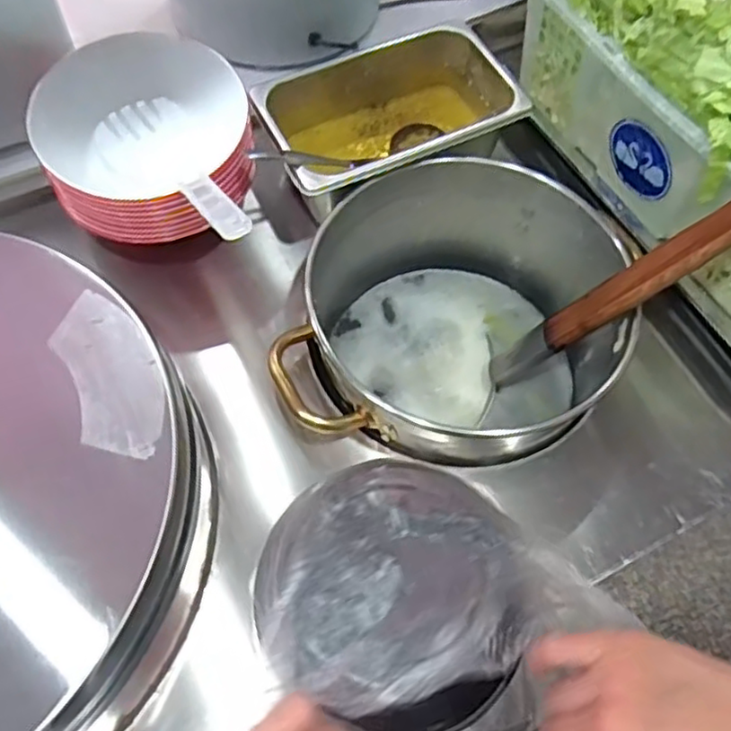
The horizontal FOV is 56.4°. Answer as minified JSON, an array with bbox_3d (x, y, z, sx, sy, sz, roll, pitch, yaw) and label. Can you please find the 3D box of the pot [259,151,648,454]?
[{"bbox_3d":[0.092,-0.035,0.697,0.305,0.187,0.277,9,62,3],"label":"pot"}]

